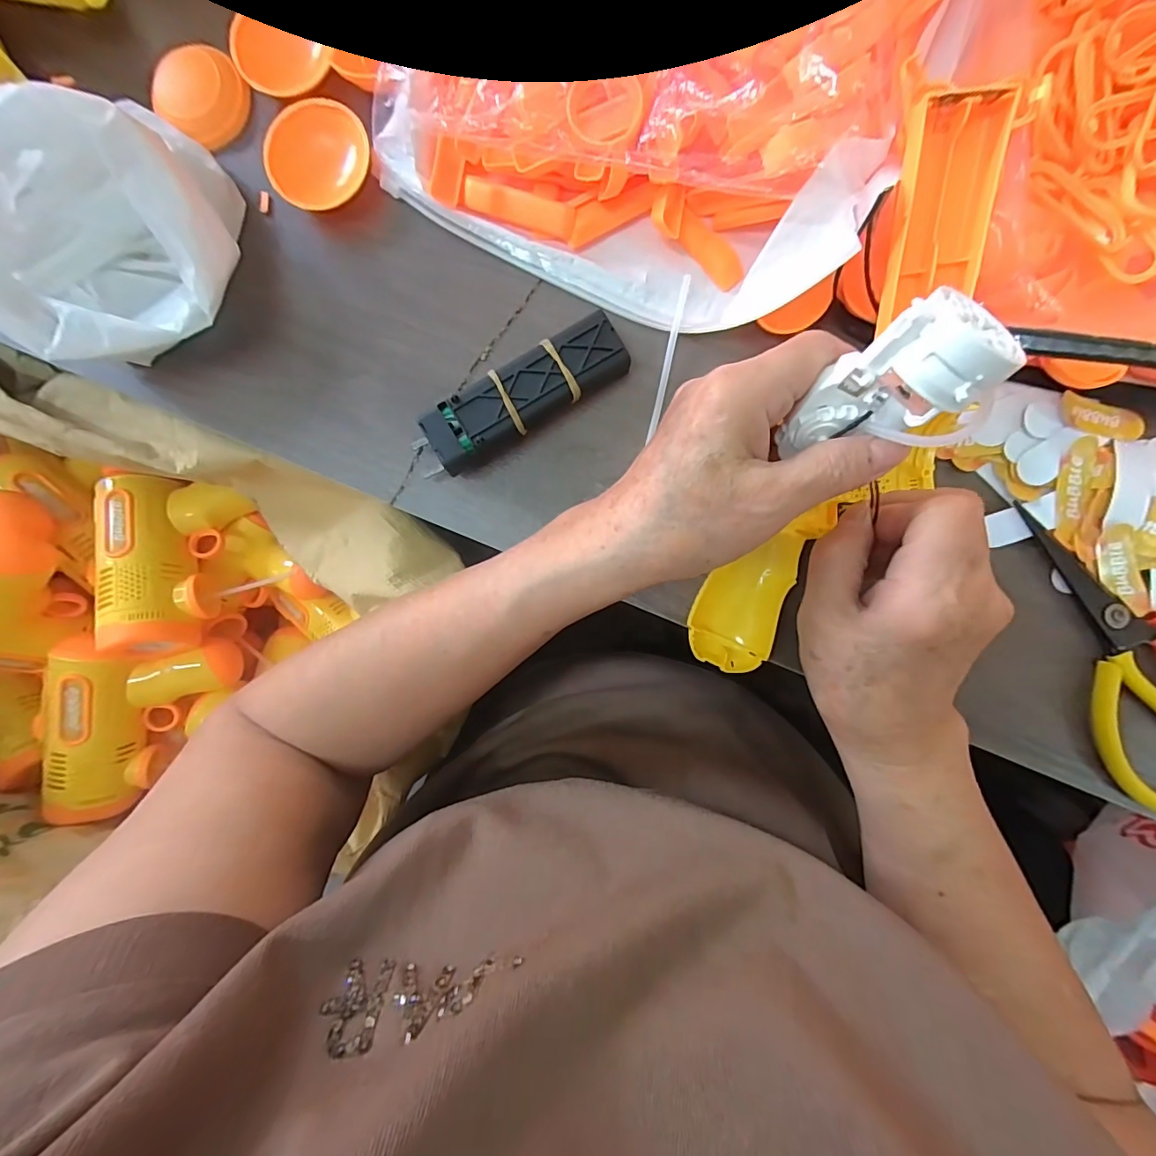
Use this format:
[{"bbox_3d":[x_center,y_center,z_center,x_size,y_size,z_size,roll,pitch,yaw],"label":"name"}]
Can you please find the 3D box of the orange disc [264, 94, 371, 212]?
[{"bbox_3d":[-0.137,-0.222,0.262,0.052,0.012,0.055,0,91,4],"label":"orange disc"}]

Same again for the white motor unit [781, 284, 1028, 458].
[{"bbox_3d":[0.112,-0.066,0.176,0.042,0.033,0.063,48,135,-1],"label":"white motor unit"}]

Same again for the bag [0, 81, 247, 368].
[{"bbox_3d":[-0.236,-0.169,0.242,0.120,0.072,0.117,-24,90,4],"label":"bag"}]

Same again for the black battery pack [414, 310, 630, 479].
[{"bbox_3d":[-0.029,-0.093,0.255,0.113,0.023,0.032,-31,89,4],"label":"black battery pack"}]

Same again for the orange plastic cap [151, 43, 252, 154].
[{"bbox_3d":[-0.208,-0.266,0.272,0.046,0.012,0.046,0,91,4],"label":"orange plastic cap"}]

